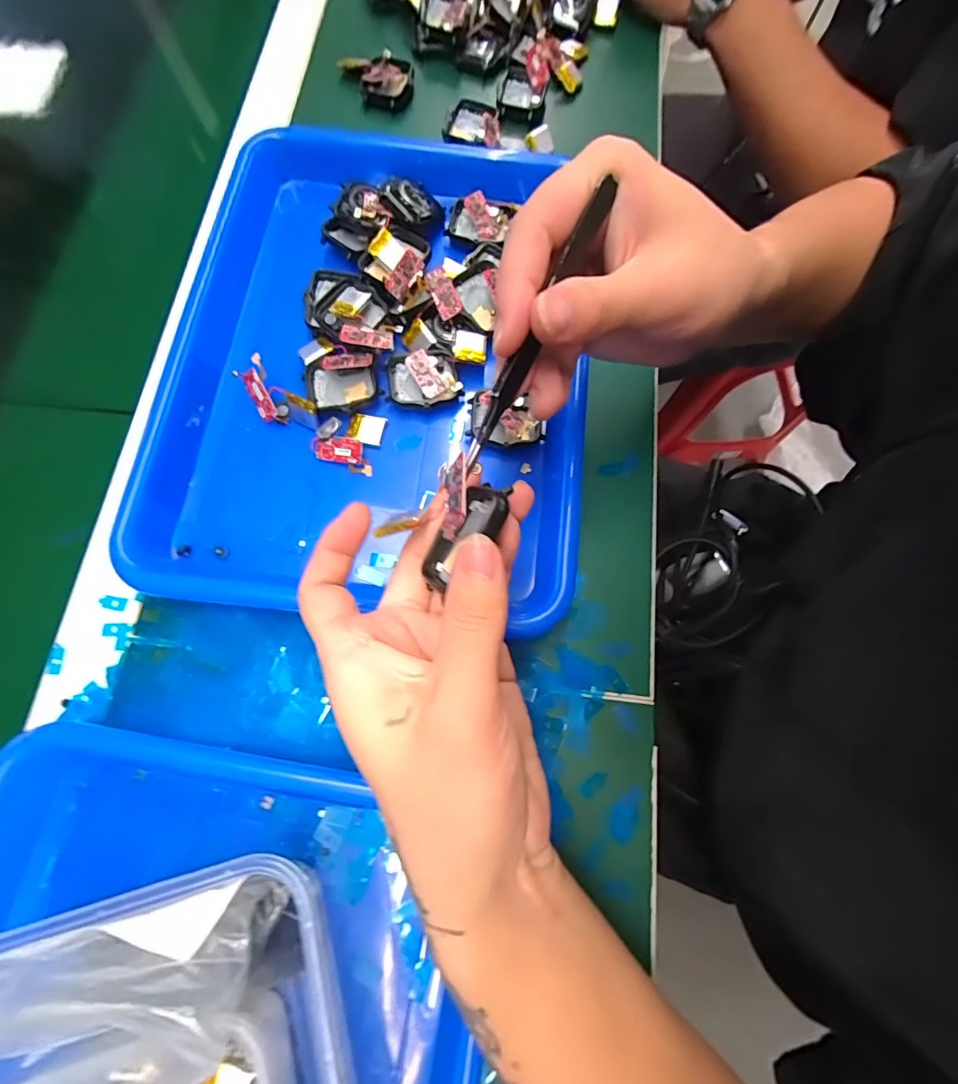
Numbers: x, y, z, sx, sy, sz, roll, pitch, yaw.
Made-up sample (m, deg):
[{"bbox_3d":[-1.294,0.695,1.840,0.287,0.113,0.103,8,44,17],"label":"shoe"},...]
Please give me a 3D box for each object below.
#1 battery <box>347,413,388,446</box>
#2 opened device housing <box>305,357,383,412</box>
[{"bbox_3d":[-0.070,-0.070,0.285,0.021,0.004,0.019,12,75,2],"label":"battery"},{"bbox_3d":[-0.086,-0.098,0.287,0.045,0.015,0.033,-3,75,-2],"label":"opened device housing"}]

